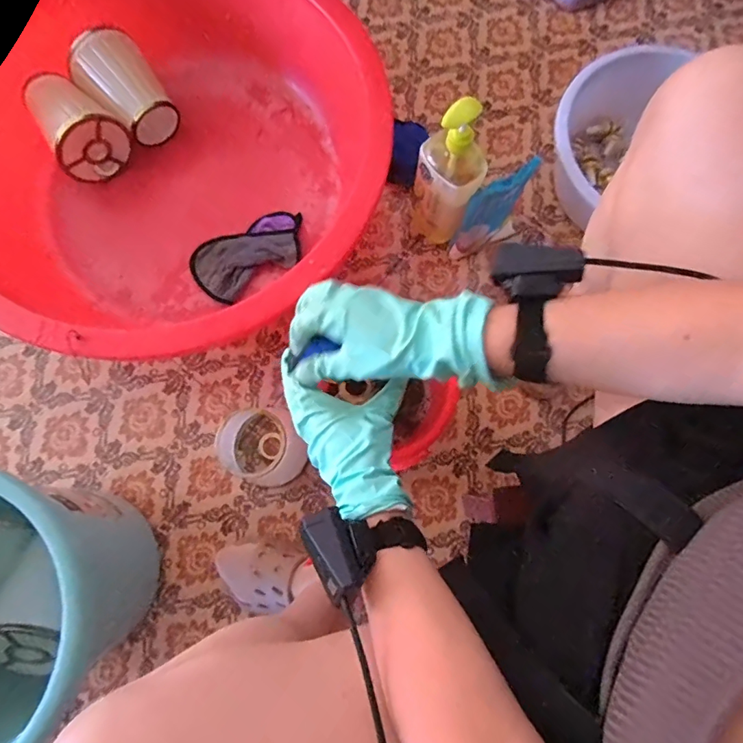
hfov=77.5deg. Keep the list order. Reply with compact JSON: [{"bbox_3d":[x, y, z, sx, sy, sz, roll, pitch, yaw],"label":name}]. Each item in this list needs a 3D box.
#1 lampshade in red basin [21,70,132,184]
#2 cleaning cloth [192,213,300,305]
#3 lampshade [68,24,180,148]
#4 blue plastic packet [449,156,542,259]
[{"bbox_3d":[-0.508,-0.424,0.797,0.120,0.117,0.142,-38,81,-7],"label":"lampshade in red basin"},{"bbox_3d":[-0.209,-0.207,0.801,0.210,0.033,0.127,-31,78,-6],"label":"cleaning cloth"},{"bbox_3d":[-0.432,-0.495,0.809,0.118,0.107,0.154,-37,81,-7],"label":"lampshade"},{"bbox_3d":[0.196,-0.258,0.764,0.129,0.163,0.029,-34,81,-7],"label":"blue plastic packet"}]

